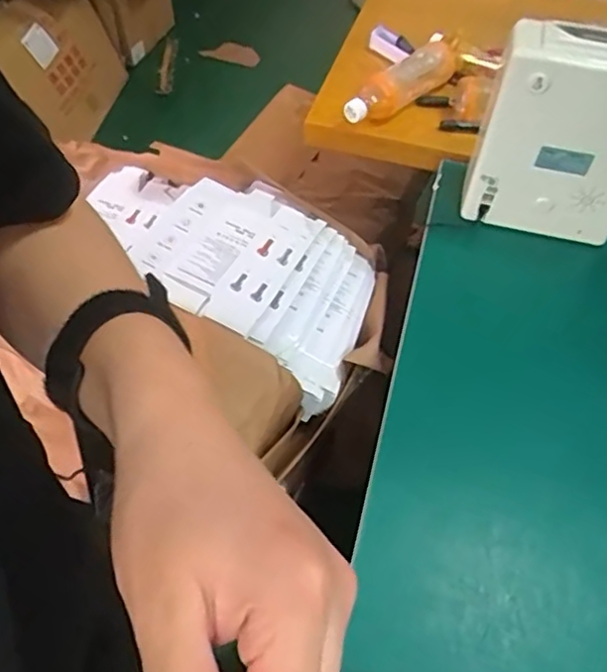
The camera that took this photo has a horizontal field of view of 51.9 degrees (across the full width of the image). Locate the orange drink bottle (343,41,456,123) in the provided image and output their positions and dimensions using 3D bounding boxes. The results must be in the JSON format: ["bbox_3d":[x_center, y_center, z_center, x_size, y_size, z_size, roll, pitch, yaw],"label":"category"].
[{"bbox_3d":[0.152,-0.391,0.954,0.073,0.057,0.230,34,59,21],"label":"orange drink bottle"}]

